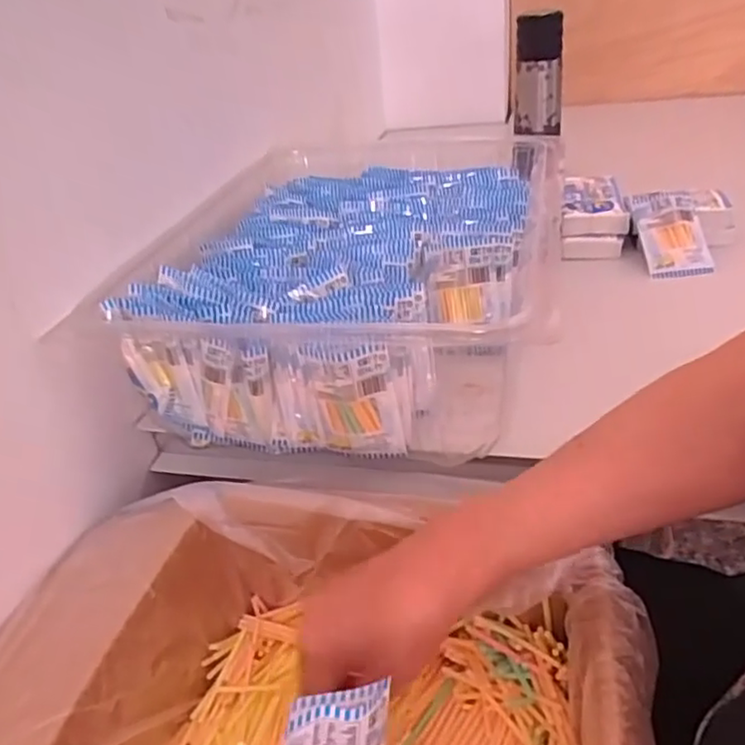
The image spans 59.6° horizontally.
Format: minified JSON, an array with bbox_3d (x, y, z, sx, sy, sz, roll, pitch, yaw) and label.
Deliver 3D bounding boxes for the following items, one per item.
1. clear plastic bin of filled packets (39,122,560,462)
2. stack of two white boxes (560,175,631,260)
[{"bbox_3d":[-0.003,-0.097,0.631,0.334,0.134,0.445,5,35,18],"label":"clear plastic bin of filled packets"},{"bbox_3d":[0.260,-0.189,0.780,0.078,0.051,0.148,2,34,14],"label":"stack of two white boxes"}]

